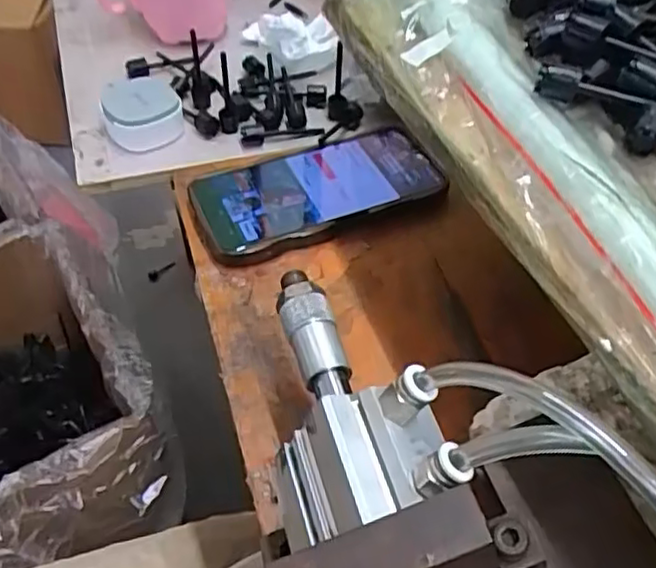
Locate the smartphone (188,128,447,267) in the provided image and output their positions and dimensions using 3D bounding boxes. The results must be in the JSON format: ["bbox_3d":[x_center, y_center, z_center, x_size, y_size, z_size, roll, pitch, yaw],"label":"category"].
[{"bbox_3d":[-0.007,-0.066,0.444,0.161,0.018,0.079,-18,53,-16],"label":"smartphone"}]

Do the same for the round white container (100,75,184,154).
[{"bbox_3d":[-0.140,-0.131,0.495,0.054,0.026,0.067,-18,53,-17],"label":"round white container"}]

